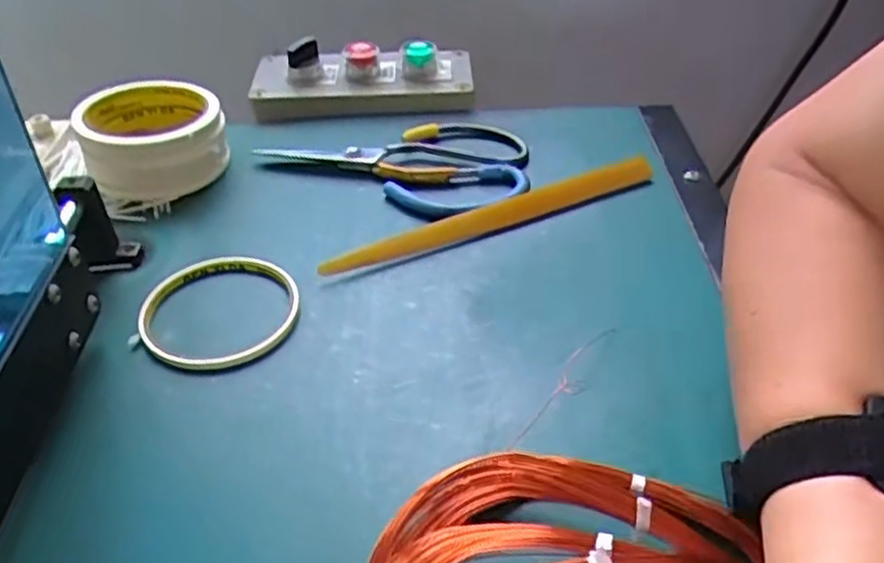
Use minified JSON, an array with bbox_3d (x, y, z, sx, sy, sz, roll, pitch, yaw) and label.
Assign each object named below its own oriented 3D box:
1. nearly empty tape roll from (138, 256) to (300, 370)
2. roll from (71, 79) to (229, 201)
[{"bbox_3d":[-0.121,0.015,0.408,0.084,0.008,0.081,-1,41,1],"label":"nearly empty tape roll"},{"bbox_3d":[-0.197,-0.099,0.512,0.090,0.047,0.093,-1,41,1],"label":"roll"}]

